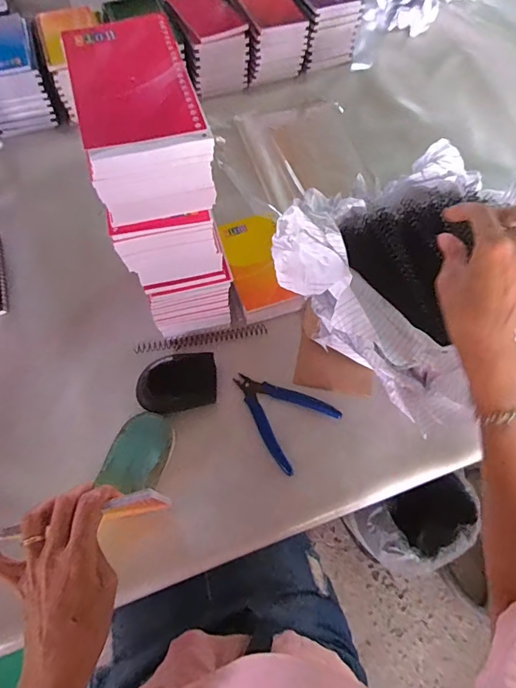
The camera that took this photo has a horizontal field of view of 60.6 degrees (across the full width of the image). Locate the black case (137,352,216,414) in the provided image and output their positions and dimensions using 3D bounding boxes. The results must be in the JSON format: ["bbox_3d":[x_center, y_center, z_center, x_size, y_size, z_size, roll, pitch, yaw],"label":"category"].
[{"bbox_3d":[-0.090,0.043,0.502,0.086,0.023,0.062,-12,66,-8],"label":"black case"}]

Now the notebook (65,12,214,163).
[{"bbox_3d":[-0.089,-0.183,0.309,0.078,0.009,0.129,-16,67,-9],"label":"notebook"}]

